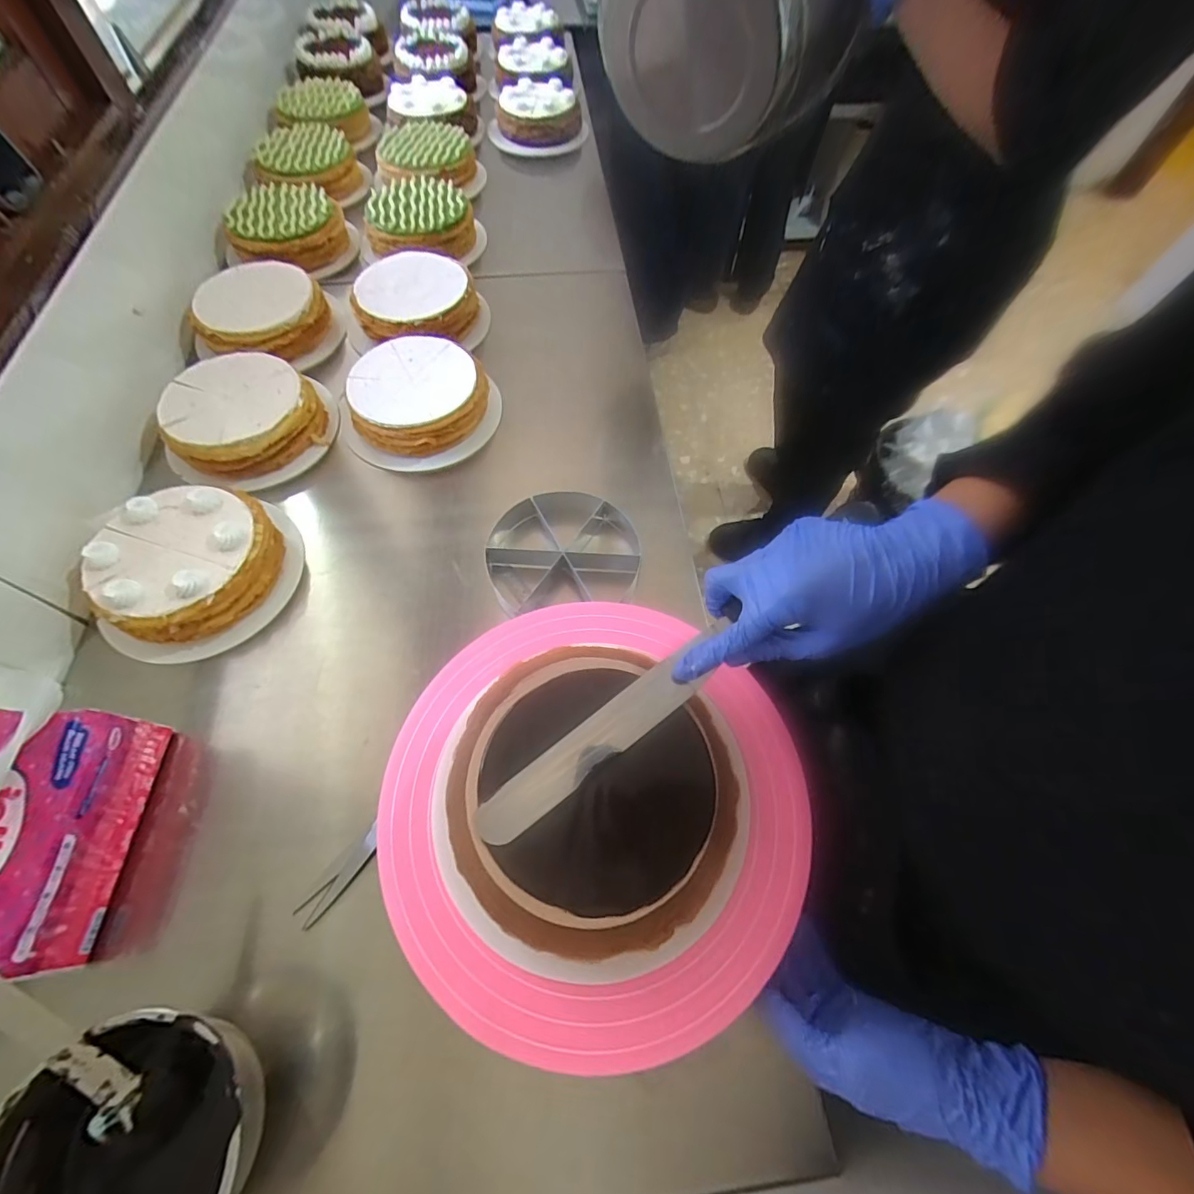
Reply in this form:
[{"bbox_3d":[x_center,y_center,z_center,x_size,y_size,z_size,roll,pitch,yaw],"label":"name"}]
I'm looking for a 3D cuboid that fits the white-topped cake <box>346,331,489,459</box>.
[{"bbox_3d":[-0.231,-0.265,0.678,0.178,0.067,0.166,-15,63,-11],"label":"white-topped cake"}]

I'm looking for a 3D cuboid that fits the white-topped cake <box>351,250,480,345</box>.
[{"bbox_3d":[-0.270,-0.446,0.765,0.173,0.059,0.144,-7,62,-6],"label":"white-topped cake"}]

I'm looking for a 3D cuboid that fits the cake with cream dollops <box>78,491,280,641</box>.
[{"bbox_3d":[-0.438,-0.036,0.555,0.170,0.064,0.171,-1,61,-3],"label":"cake with cream dollops"}]

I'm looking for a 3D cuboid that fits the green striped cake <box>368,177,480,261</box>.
[{"bbox_3d":[-0.302,-0.627,0.862,0.155,0.077,0.167,1,61,-2],"label":"green striped cake"}]

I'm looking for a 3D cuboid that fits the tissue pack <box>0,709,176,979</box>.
[{"bbox_3d":[-0.451,0.191,0.414,0.101,0.107,0.187,2,61,-2],"label":"tissue pack"}]

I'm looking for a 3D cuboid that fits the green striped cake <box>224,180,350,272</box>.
[{"bbox_3d":[-0.506,-0.607,0.841,0.172,0.057,0.194,-20,64,-13],"label":"green striped cake"}]

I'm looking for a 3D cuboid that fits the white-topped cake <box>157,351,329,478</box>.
[{"bbox_3d":[-0.449,-0.235,0.660,0.181,0.061,0.171,-23,65,-15],"label":"white-topped cake"}]

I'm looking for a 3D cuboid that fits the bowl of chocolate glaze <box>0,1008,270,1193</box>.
[{"bbox_3d":[-0.297,0.360,0.332,0.143,0.089,0.152,1,61,-2],"label":"bowl of chocolate glaze"}]

